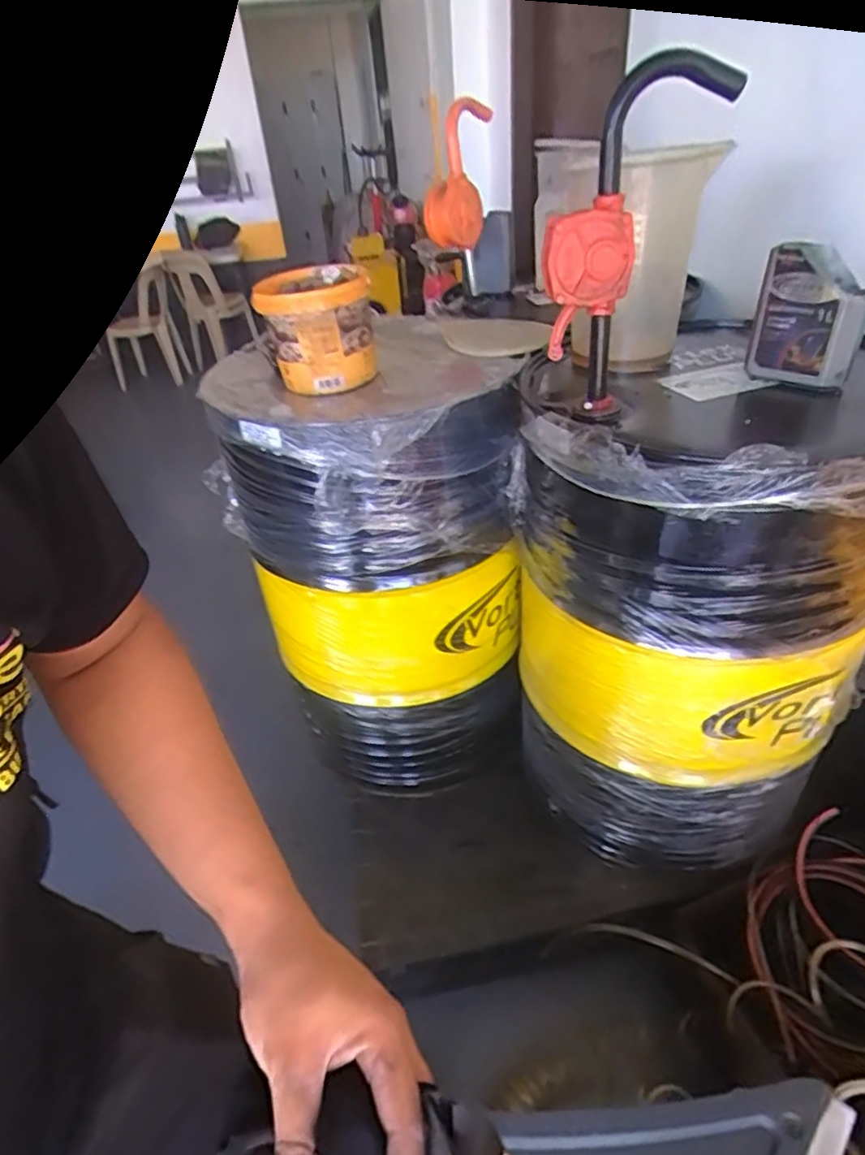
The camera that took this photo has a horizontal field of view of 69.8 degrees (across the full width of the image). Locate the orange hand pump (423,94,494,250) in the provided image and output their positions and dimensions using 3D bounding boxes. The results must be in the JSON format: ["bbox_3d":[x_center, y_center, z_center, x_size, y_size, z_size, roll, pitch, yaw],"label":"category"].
[{"bbox_3d":[0.051,-0.837,1.304,0.101,0.287,0.130,9,6,17],"label":"orange hand pump"}]

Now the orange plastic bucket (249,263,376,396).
[{"bbox_3d":[-0.182,-0.405,1.014,0.165,0.145,0.158,-4,40,2],"label":"orange plastic bucket"}]

